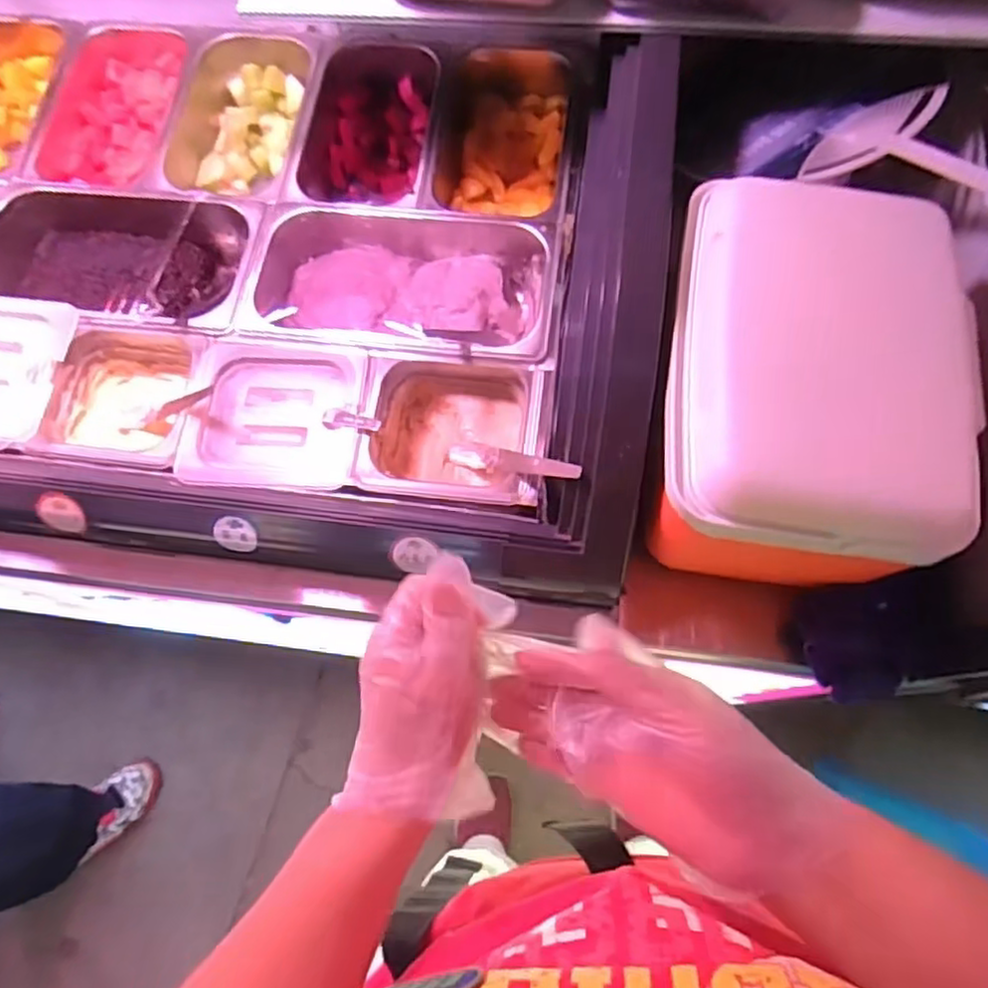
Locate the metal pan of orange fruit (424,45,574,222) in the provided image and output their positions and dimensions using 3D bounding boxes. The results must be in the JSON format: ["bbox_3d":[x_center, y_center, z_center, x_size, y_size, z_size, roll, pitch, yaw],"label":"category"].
[{"bbox_3d":[0.007,-0.412,0.828,0.165,0.081,0.255,2,71,3],"label":"metal pan of orange fruit"}]

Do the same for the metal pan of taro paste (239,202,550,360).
[{"bbox_3d":[-0.098,-0.221,0.763,0.324,0.084,0.180,6,71,5],"label":"metal pan of taro paste"}]

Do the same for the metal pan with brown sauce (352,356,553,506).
[{"bbox_3d":[-0.039,-0.055,0.707,0.183,0.080,0.146,6,71,5],"label":"metal pan with brown sauce"}]

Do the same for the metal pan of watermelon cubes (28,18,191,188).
[{"bbox_3d":[-0.470,-0.476,0.872,0.155,0.079,0.247,2,71,4],"label":"metal pan of watermelon cubes"}]

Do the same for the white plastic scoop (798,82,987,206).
[{"bbox_3d":[0.380,-0.287,0.592,0.131,0.033,0.203,-27,49,-6],"label":"white plastic scoop"}]

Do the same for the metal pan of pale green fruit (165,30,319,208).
[{"bbox_3d":[-0.307,-0.442,0.856,0.167,0.088,0.253,0,71,3],"label":"metal pan of pale green fruit"}]

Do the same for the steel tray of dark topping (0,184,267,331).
[{"bbox_3d":[-0.425,-0.257,0.797,0.331,0.083,0.173,7,71,5],"label":"steel tray of dark topping"}]

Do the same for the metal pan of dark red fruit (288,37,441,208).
[{"bbox_3d":[-0.149,-0.432,0.849,0.155,0.083,0.259,4,71,4],"label":"metal pan of dark red fruit"}]

